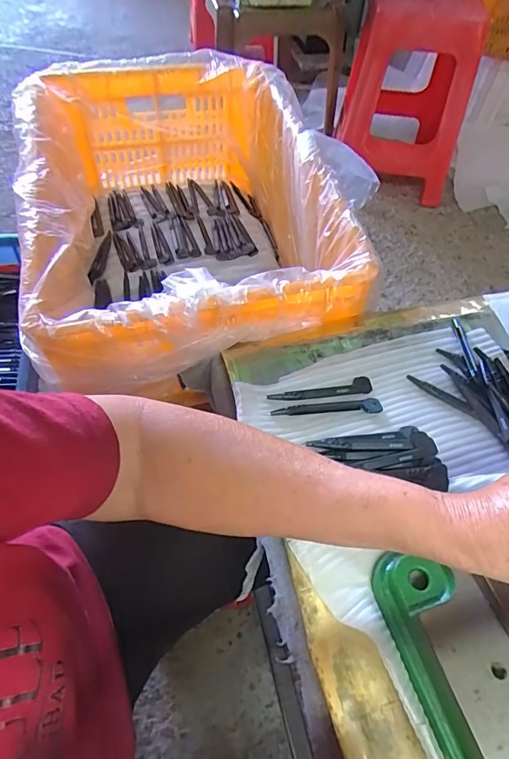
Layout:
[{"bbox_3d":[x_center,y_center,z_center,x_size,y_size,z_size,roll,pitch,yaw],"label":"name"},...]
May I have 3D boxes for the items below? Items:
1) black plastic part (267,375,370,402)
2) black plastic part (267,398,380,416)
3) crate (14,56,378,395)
[{"bbox_3d":[0.061,0.011,0.418,0.098,0.006,0.016,-12,57,-11],"label":"black plastic part"},{"bbox_3d":[0.064,0.025,0.407,0.098,0.008,0.015,-5,56,-6],"label":"black plastic part"},{"bbox_3d":[-0.097,-0.205,0.621,0.341,0.209,0.497,-12,57,-11],"label":"crate"}]

